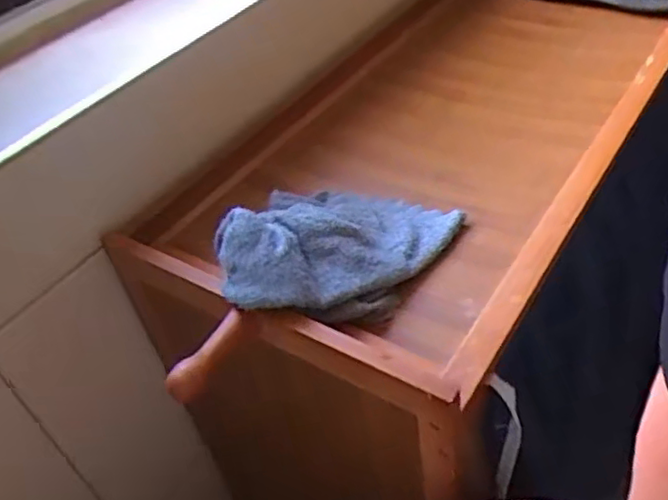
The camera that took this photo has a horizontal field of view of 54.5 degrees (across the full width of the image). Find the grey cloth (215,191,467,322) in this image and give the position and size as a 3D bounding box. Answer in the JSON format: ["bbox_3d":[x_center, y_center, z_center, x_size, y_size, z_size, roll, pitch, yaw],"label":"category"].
[{"bbox_3d":[-0.001,-0.015,0.447,0.122,0.062,0.175,18,48,29],"label":"grey cloth"}]

